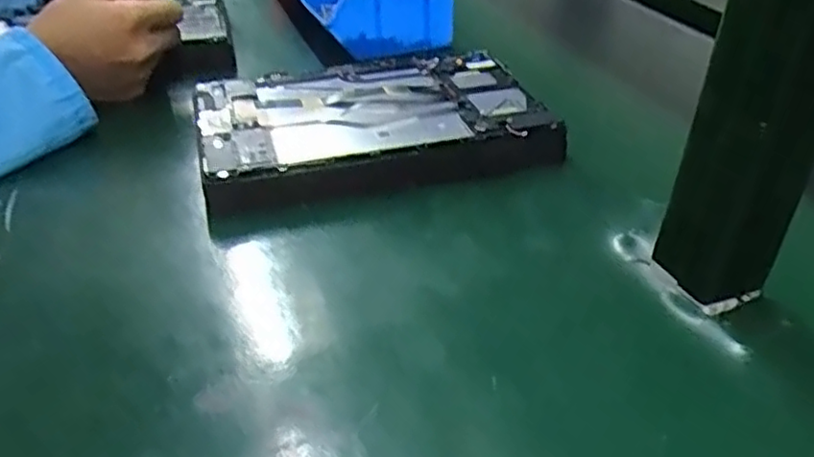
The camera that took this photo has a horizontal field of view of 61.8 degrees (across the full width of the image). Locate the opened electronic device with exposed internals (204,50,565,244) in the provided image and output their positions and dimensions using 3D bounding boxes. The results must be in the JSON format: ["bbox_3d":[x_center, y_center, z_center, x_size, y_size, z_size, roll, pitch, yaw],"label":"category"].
[{"bbox_3d":[-0.029,-0.076,0.487,0.244,0.029,0.165,-13,39,-17],"label":"opened electronic device with exposed internals"}]

